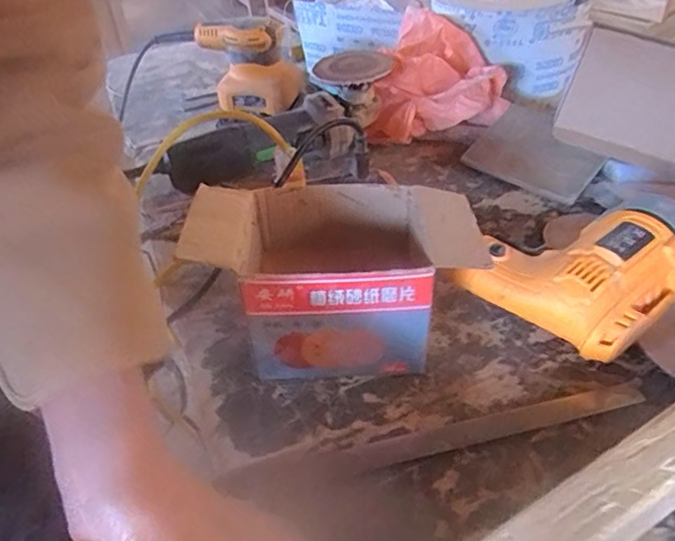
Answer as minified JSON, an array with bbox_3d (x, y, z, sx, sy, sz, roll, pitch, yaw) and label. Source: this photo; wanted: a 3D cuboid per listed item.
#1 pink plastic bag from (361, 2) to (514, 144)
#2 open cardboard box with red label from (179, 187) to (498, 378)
[{"bbox_3d":[0.131,-0.237,0.690,0.160,0.118,0.171,6,41,13],"label":"pink plastic bag"},{"bbox_3d":[0.002,0.000,0.419,0.201,0.116,0.120,-3,40,2],"label":"open cardboard box with red label"}]

